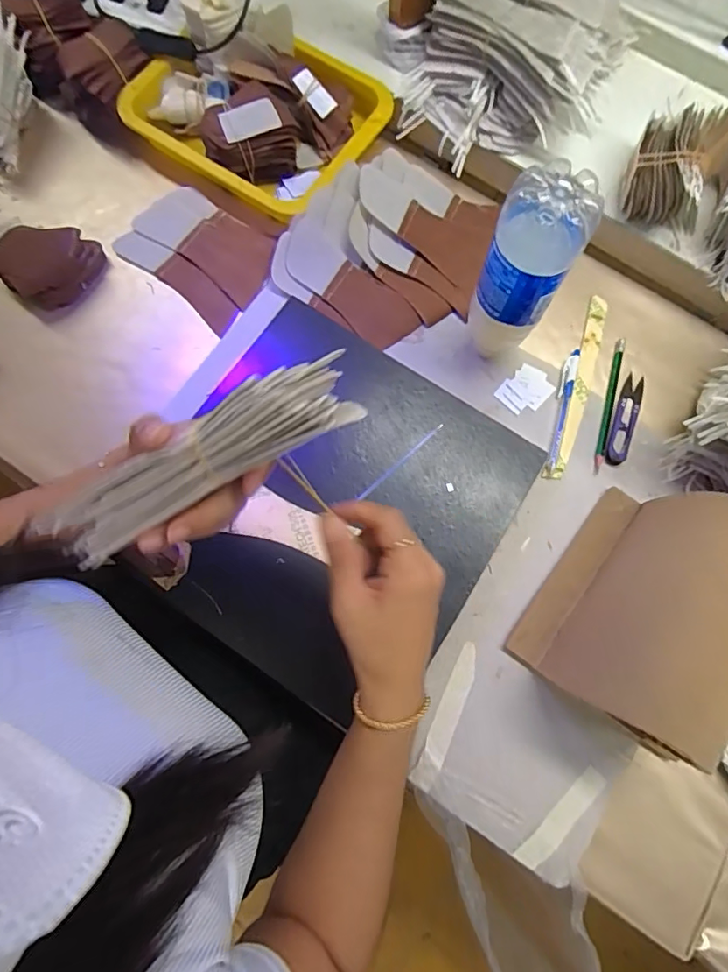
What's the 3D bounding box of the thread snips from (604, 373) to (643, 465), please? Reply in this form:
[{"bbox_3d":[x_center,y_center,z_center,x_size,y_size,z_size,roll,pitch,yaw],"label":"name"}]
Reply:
[{"bbox_3d":[0.260,-0.066,0.510,0.024,0.009,0.098,23,77,6],"label":"thread snips"}]

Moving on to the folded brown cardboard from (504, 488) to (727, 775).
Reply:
[{"bbox_3d":[0.241,0.101,0.402,0.149,0.140,0.180,36,79,9],"label":"folded brown cardboard"}]

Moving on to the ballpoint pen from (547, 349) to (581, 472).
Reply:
[{"bbox_3d":[0.198,-0.077,0.511,0.014,0.006,0.130,15,77,4],"label":"ballpoint pen"}]

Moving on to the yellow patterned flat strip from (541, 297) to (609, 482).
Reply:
[{"bbox_3d":[0.218,-0.102,0.518,0.020,0.006,0.204,19,77,5],"label":"yellow patterned flat strip"}]

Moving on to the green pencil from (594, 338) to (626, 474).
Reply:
[{"bbox_3d":[0.246,-0.083,0.513,0.009,0.004,0.148,16,77,5],"label":"green pencil"}]

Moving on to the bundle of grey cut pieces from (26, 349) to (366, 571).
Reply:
[{"bbox_3d":[-0.093,-0.011,0.277,0.184,0.038,0.031,-28,77,8],"label":"bundle of grey cut pieces"}]

